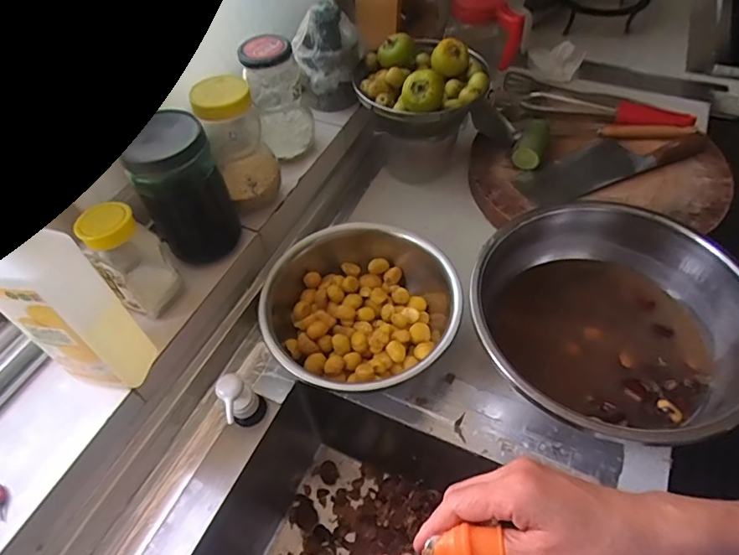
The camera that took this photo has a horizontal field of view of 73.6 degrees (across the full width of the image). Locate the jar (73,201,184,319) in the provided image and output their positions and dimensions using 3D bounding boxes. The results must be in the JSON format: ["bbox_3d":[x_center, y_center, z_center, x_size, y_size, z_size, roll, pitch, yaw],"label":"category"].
[{"bbox_3d":[-0.264,-0.020,0.550,0.068,0.131,0.063,-34,57,-20],"label":"jar"}]

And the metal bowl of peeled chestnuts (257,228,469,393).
[{"bbox_3d":[-0.016,0.034,0.645,0.236,0.100,0.256,-2,52,3],"label":"metal bowl of peeled chestnuts"}]

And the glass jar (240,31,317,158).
[{"bbox_3d":[-0.125,-0.252,0.692,0.075,0.146,0.078,-2,52,3],"label":"glass jar"}]

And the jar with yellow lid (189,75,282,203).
[{"bbox_3d":[-0.166,-0.173,0.628,0.076,0.151,0.071,-2,52,3],"label":"jar with yellow lid"}]

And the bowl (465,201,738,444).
[{"bbox_3d":[0.272,0.050,0.584,0.297,0.103,0.289,-5,51,1],"label":"bowl"}]

